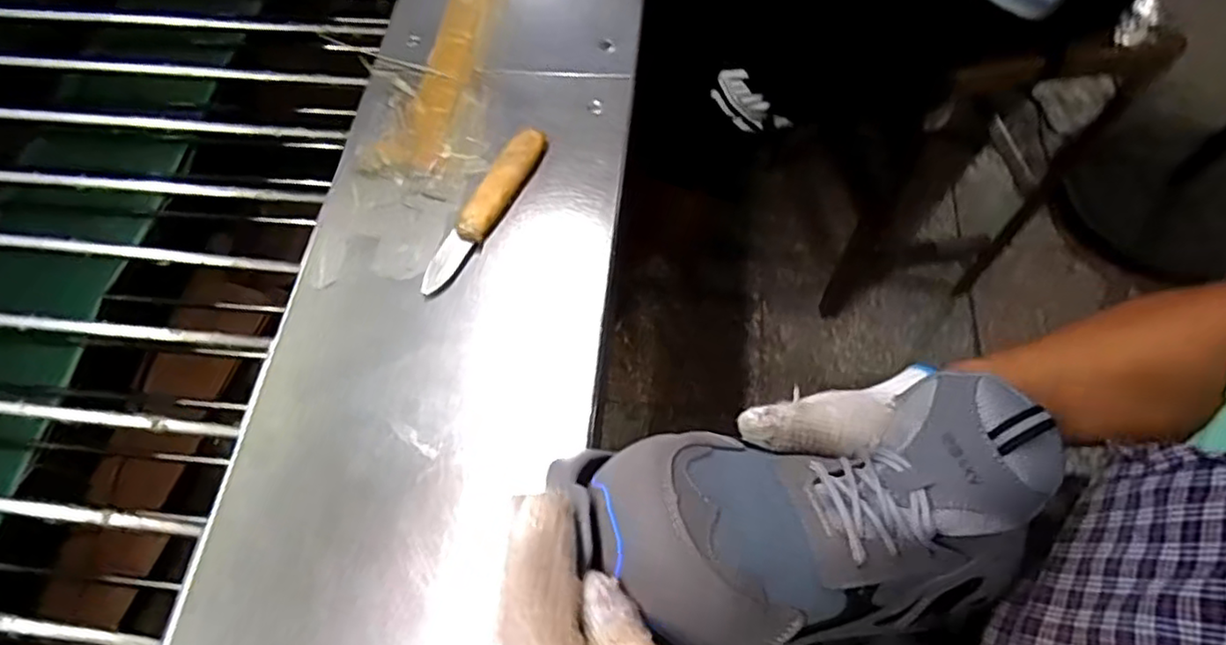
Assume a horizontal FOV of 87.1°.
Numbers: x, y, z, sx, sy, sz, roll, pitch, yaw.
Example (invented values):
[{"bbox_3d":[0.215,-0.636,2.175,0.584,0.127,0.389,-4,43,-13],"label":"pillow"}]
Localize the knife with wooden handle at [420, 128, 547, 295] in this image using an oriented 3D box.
[{"bbox_3d":[-0.100,-0.089,0.500,0.023,0.023,0.155,26,68,15],"label":"knife with wooden handle"}]

